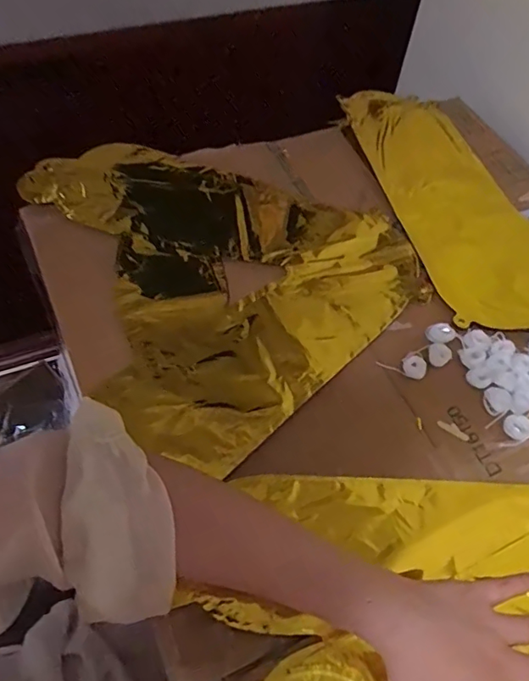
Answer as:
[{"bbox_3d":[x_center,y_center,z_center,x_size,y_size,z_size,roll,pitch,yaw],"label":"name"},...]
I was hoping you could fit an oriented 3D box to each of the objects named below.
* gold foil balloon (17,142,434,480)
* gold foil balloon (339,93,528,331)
[{"bbox_3d":[-0.067,-0.092,0.520,0.305,0.011,0.370,-37,67,-24],"label":"gold foil balloon"},{"bbox_3d":[0.267,-0.159,0.599,0.265,0.023,0.401,-10,59,-11],"label":"gold foil balloon"}]

